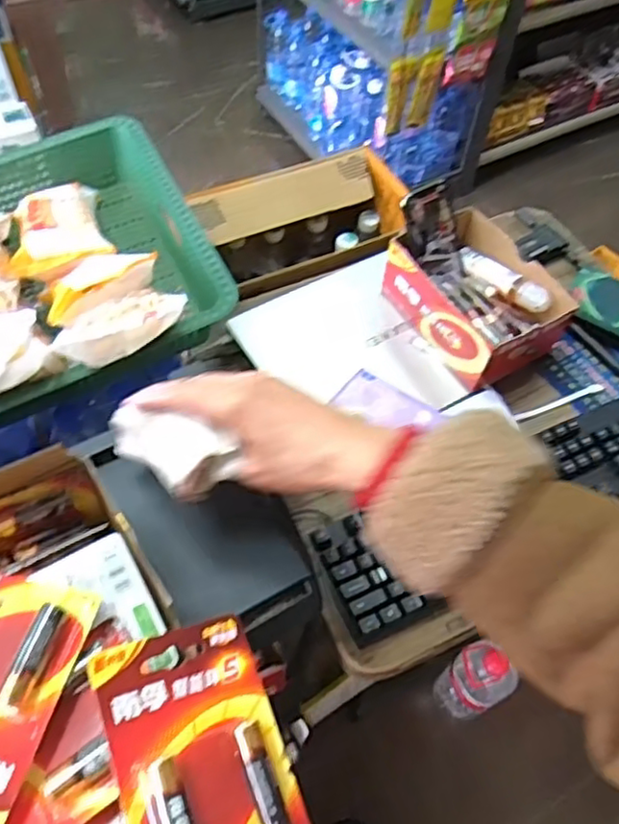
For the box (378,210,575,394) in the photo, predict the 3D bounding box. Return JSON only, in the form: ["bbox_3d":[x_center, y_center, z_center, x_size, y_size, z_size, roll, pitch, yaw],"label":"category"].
[{"bbox_3d":[0.207,-0.141,0.820,0.143,0.089,0.204,-27,62,-20],"label":"box"}]

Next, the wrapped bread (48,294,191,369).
[{"bbox_3d":[-0.169,-0.080,0.591,0.118,0.049,0.037,-24,60,-3],"label":"wrapped bread"}]

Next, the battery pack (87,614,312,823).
[{"bbox_3d":[-0.049,0.161,0.308,0.080,0.014,0.116,-7,61,-34],"label":"battery pack"}]

